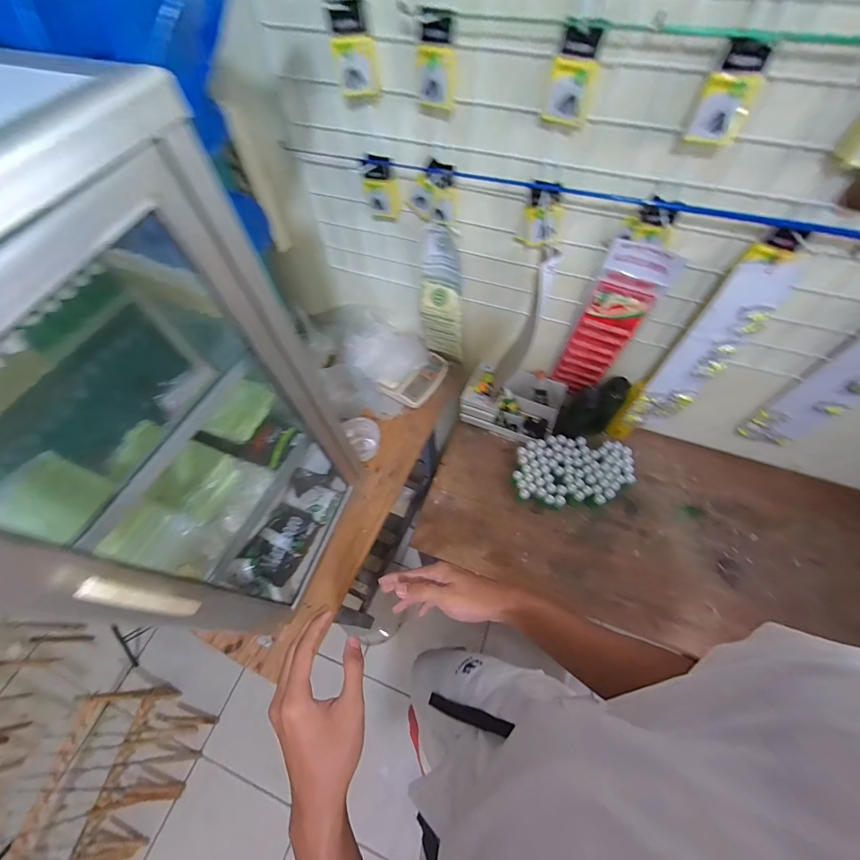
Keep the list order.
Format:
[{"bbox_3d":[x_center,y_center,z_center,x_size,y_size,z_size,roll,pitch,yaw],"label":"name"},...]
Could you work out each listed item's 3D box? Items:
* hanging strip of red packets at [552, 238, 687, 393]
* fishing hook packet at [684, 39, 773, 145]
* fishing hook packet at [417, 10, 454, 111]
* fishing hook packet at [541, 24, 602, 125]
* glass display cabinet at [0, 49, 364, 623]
[{"bbox_3d":[0.346,-0.196,0.742,0.115,0.349,0.025,14,61,9],"label":"hanging strip of red packets"},{"bbox_3d":[0.347,-0.386,0.439,0.053,0.086,0.016,32,65,18],"label":"fishing hook packet"},{"bbox_3d":[0.008,-0.491,0.507,0.049,0.094,0.010,13,51,9],"label":"fishing hook packet"},{"bbox_3d":[0.180,-0.441,0.474,0.053,0.092,0.019,12,61,8],"label":"fishing hook packet"},{"bbox_3d":[-0.357,0.016,0.492,0.335,0.635,0.371,23,63,14],"label":"glass display cabinet"}]

